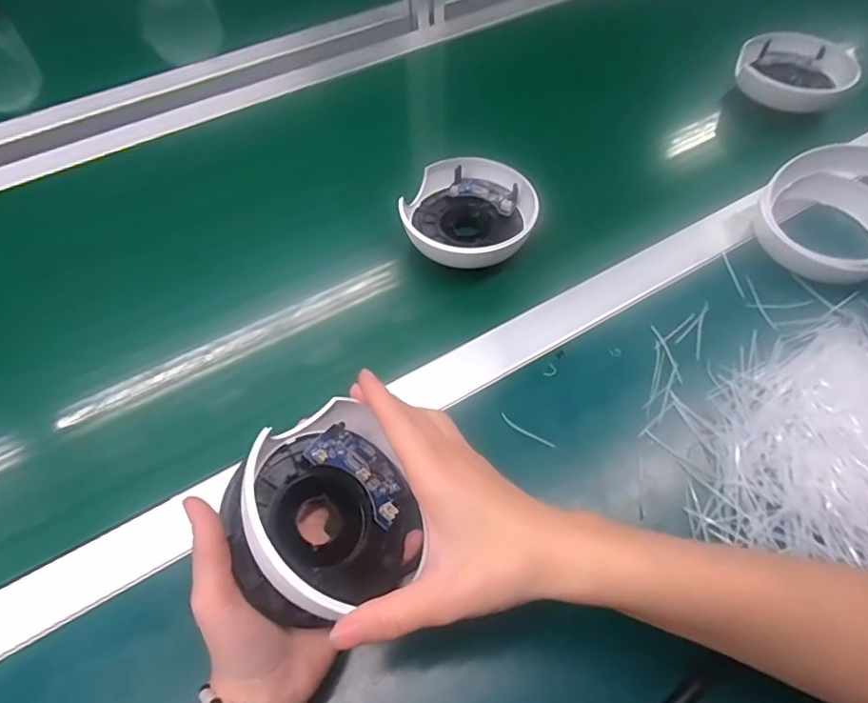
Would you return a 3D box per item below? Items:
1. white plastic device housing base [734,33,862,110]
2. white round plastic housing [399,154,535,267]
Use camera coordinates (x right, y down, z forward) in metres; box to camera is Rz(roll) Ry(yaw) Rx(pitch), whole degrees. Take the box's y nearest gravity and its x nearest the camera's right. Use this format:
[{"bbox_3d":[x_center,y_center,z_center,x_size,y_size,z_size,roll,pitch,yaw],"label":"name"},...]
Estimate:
[{"bbox_3d":[0.404,-0.314,0.603,0.118,0.029,0.106,22,61,13],"label":"white plastic device housing base"},{"bbox_3d":[0.031,-0.127,0.490,0.115,0.039,0.099,-2,58,-1],"label":"white round plastic housing"}]

